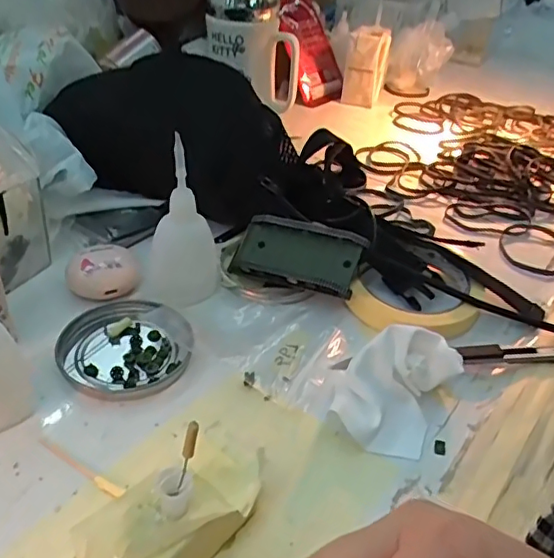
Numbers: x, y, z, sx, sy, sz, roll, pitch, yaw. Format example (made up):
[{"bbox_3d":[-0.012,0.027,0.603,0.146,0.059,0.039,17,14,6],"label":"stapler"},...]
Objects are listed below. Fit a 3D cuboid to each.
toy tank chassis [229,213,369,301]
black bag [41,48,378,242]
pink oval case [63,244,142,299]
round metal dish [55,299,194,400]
[{"bbox_3d":[0.013,-0.018,0.401,0.092,0.015,0.046,16,80,25],"label":"toy tank chassis"},{"bbox_3d":[-0.044,-0.109,0.473,0.263,0.098,0.105,13,37,13],"label":"black bag"},{"bbox_3d":[-0.118,-0.005,0.395,0.041,0.018,0.044,32,45,33],"label":"pink oval case"},{"bbox_3d":[-0.092,0.042,0.350,0.077,0.011,0.072,3,36,-2],"label":"round metal dish"}]

